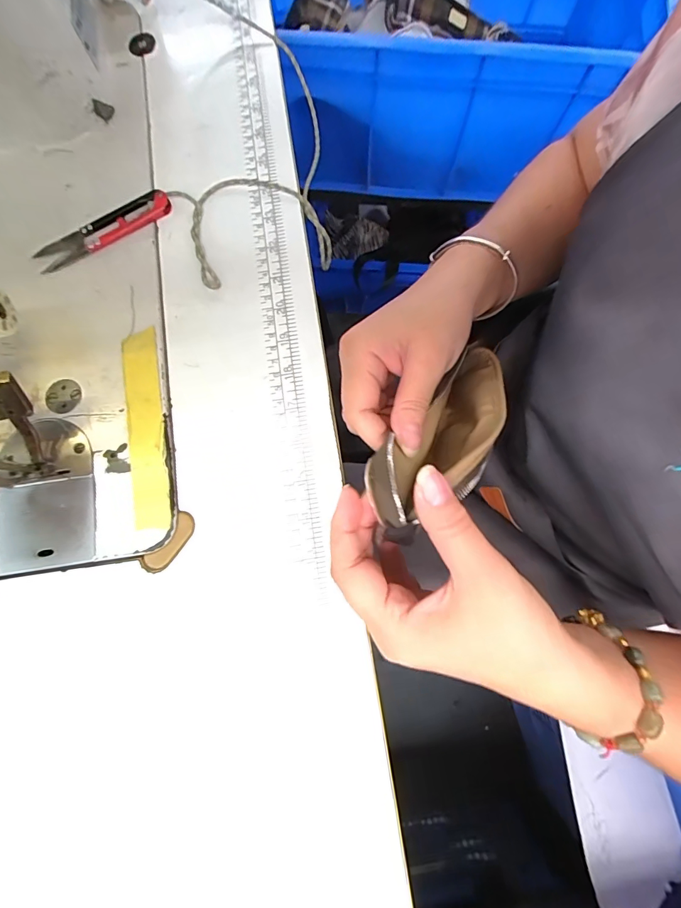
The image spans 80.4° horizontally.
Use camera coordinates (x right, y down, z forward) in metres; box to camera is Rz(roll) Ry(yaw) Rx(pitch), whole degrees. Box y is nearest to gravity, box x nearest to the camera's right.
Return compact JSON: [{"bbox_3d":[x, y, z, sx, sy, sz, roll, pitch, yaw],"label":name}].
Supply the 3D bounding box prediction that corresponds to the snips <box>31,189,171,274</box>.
[{"bbox_3d":[-0.176,-0.166,0.299,0.103,0.010,0.023,-27,81,-6],"label":"snips"}]

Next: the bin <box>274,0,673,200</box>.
[{"bbox_3d":[0.142,-0.572,0.534,0.460,0.198,0.382,-2,79,0],"label":"bin"}]

